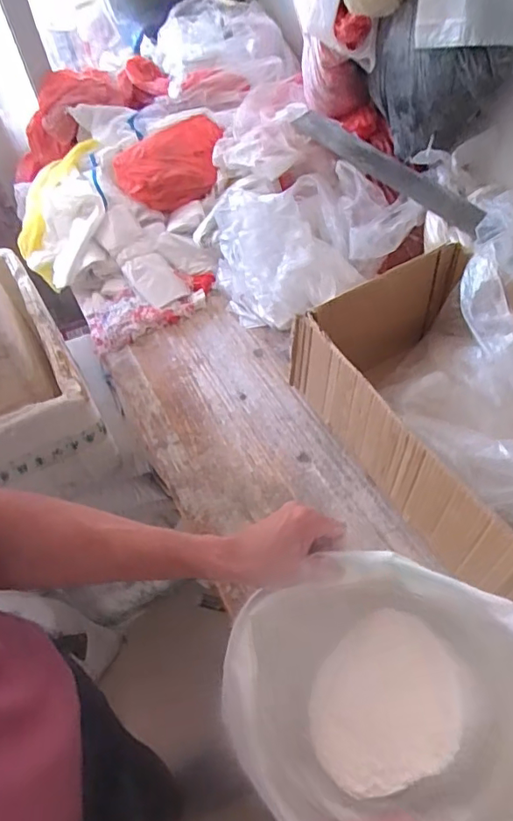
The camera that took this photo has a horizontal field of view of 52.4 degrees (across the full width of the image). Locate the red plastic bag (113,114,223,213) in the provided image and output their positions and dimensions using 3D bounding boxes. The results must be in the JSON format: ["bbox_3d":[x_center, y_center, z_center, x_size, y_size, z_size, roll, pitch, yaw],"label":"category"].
[{"bbox_3d":[-0.209,-0.605,1.299,0.278,0.127,0.198,-22,54,-10],"label":"red plastic bag"}]

